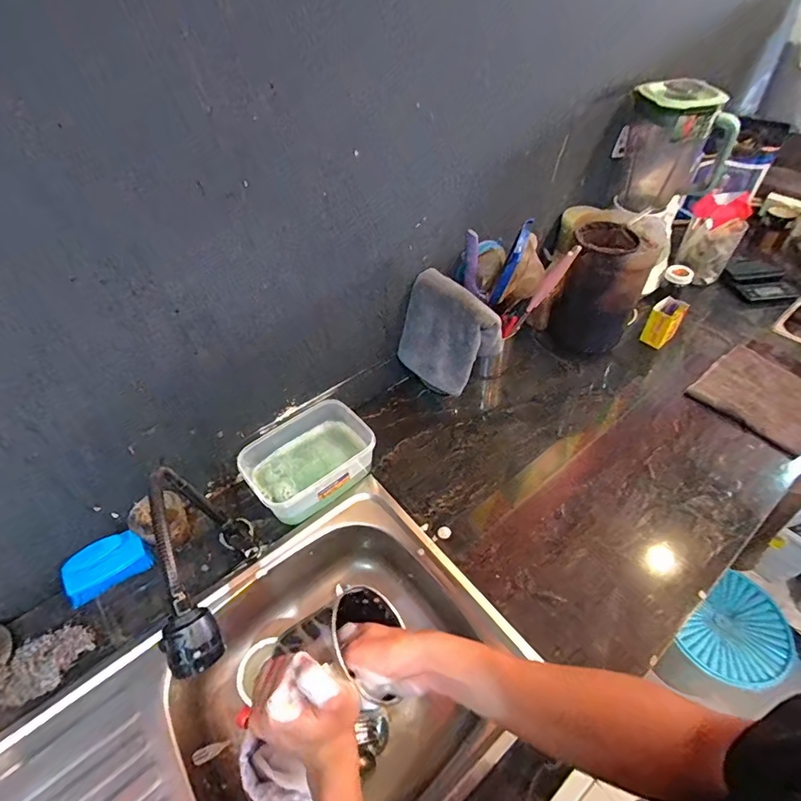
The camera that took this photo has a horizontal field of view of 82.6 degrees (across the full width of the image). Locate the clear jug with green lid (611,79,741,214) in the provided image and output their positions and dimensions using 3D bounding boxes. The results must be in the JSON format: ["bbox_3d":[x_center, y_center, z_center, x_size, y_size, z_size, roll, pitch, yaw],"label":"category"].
[{"bbox_3d":[0.526,-0.488,0.883,0.193,0.214,0.127,24,53,22],"label":"clear jug with green lid"}]

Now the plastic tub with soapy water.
[{"bbox_3d":[-0.147,0.104,0.758,0.198,0.093,0.157,-32,55,-24],"label":"plastic tub with soapy water"}]

